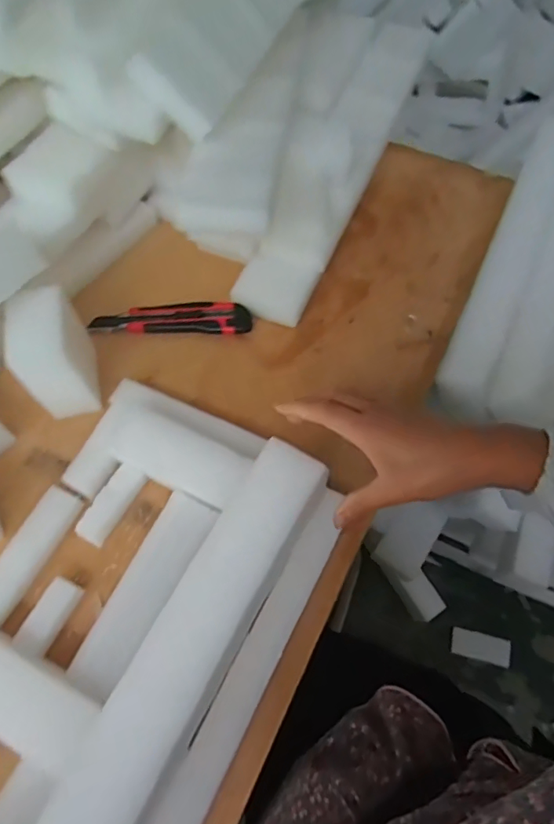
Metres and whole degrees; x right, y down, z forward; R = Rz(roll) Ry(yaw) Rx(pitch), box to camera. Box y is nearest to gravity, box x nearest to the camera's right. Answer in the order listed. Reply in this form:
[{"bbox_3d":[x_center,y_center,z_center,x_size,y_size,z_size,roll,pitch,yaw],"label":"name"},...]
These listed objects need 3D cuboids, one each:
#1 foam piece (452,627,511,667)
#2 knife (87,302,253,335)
[{"bbox_3d":[0.418,0.479,1.025,0.120,0.013,0.050,12,64,6],"label":"foam piece"},{"bbox_3d":[-0.121,-0.108,0.579,0.179,0.018,0.040,0,63,0],"label":"knife"}]

